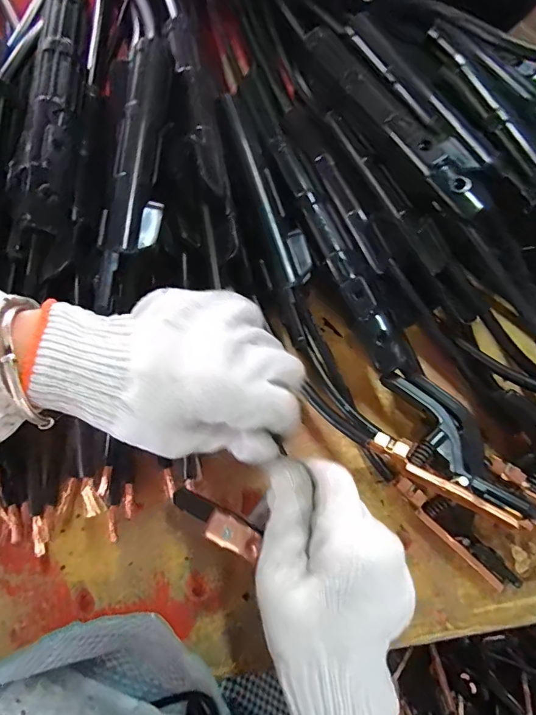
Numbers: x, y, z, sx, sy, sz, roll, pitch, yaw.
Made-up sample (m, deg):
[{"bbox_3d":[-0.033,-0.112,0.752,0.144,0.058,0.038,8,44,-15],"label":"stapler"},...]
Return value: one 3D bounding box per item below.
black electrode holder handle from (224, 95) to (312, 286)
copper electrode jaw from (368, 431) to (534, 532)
[{"bbox_3d":[-0.001,-0.126,0.319,0.022,0.020,0.154,-20,77,-6],"label":"black electrode holder handle"},{"bbox_3d":[0.111,0.078,0.269,0.100,0.009,0.018,29,77,19],"label":"copper electrode jaw"}]

